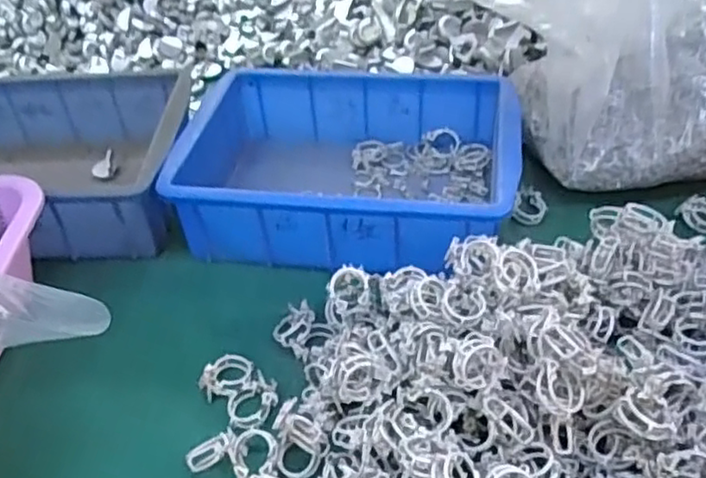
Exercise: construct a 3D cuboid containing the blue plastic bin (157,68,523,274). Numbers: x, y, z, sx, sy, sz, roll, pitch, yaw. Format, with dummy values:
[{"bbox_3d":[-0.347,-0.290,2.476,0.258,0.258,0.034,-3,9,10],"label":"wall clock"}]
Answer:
[{"bbox_3d":[-0.003,-0.054,0.531,0.249,0.076,0.181,2,43,7],"label":"blue plastic bin"}]

